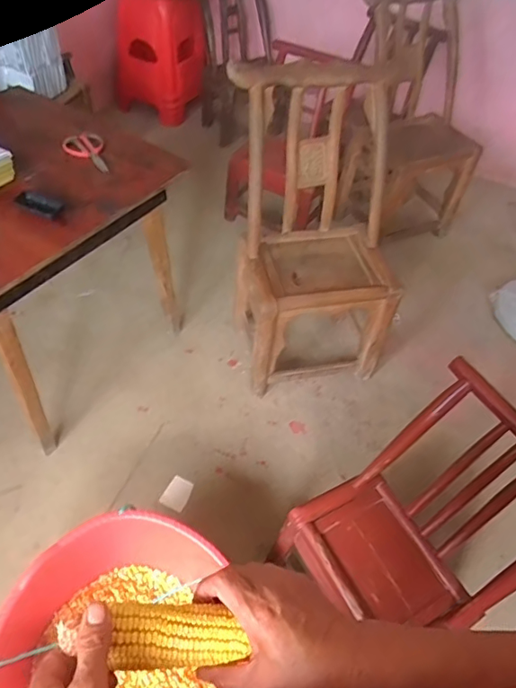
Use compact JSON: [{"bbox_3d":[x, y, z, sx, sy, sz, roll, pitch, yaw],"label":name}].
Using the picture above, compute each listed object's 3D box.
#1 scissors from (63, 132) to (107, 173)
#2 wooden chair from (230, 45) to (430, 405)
[{"bbox_3d":[-0.433,-0.496,1.316,0.092,0.010,0.197,-35,60,-18],"label":"scissors"},{"bbox_3d":[0.150,-0.289,1.466,0.398,0.808,0.446,-13,53,-17],"label":"wooden chair"}]

